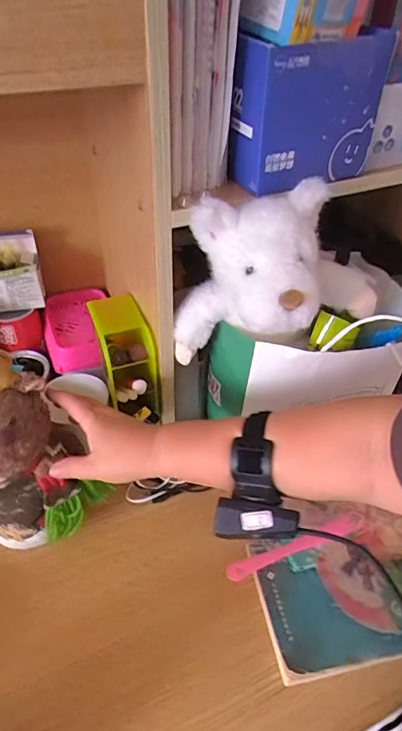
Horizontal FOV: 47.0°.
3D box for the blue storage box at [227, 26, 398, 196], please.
[{"bbox_3d":[0.095,-0.223,0.412,0.128,0.115,0.059,-16,45,-20],"label":"blue storage box"}]

